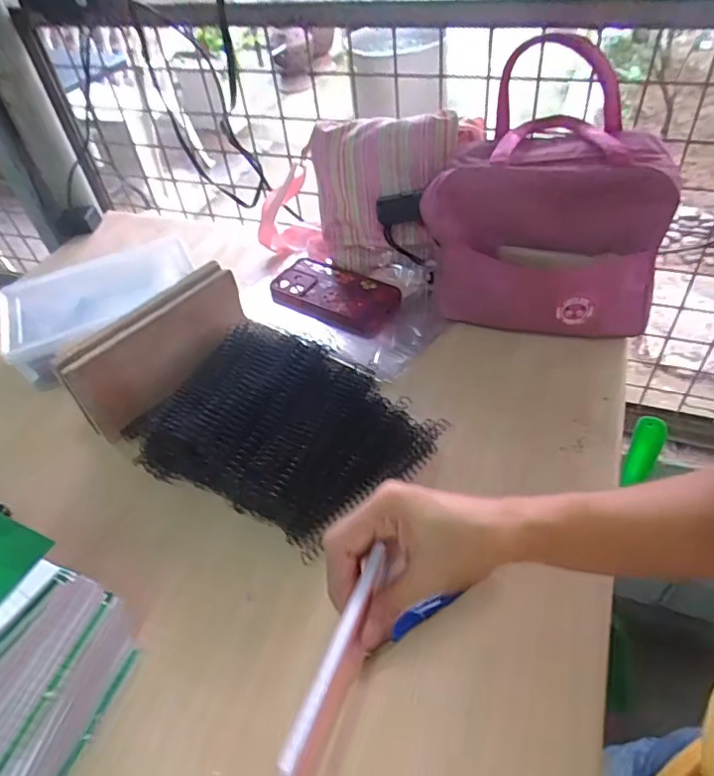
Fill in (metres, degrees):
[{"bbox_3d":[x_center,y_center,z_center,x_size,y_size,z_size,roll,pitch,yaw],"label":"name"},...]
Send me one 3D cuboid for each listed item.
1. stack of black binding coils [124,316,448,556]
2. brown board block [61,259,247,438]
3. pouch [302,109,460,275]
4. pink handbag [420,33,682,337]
[{"bbox_3d":[-0.067,0.033,0.524,0.248,0.057,0.190,21,53,25],"label":"stack of black binding coils"},{"bbox_3d":[-0.193,-0.033,0.566,0.031,0.108,0.184,28,56,29],"label":"brown board block"},{"bbox_3d":[0.027,-0.227,0.664,0.175,0.172,0.032,8,24,26],"label":"pouch"},{"bbox_3d":[0.191,-0.198,0.571,0.235,0.245,0.158,6,47,13],"label":"pink handbag"}]

